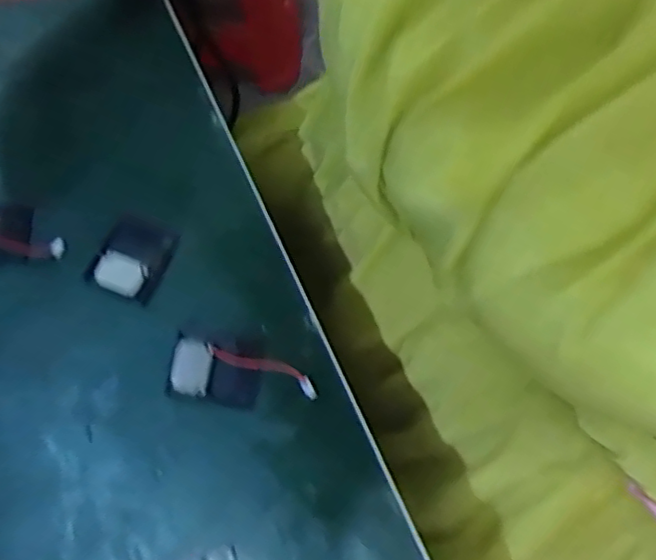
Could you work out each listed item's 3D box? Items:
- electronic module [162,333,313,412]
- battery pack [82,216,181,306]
[{"bbox_3d":[-0.031,0.034,0.216,0.051,0.006,0.021,13,68,4],"label":"electronic module"},{"bbox_3d":[-0.074,-0.009,0.234,0.027,0.004,0.030,21,69,7],"label":"battery pack"}]

